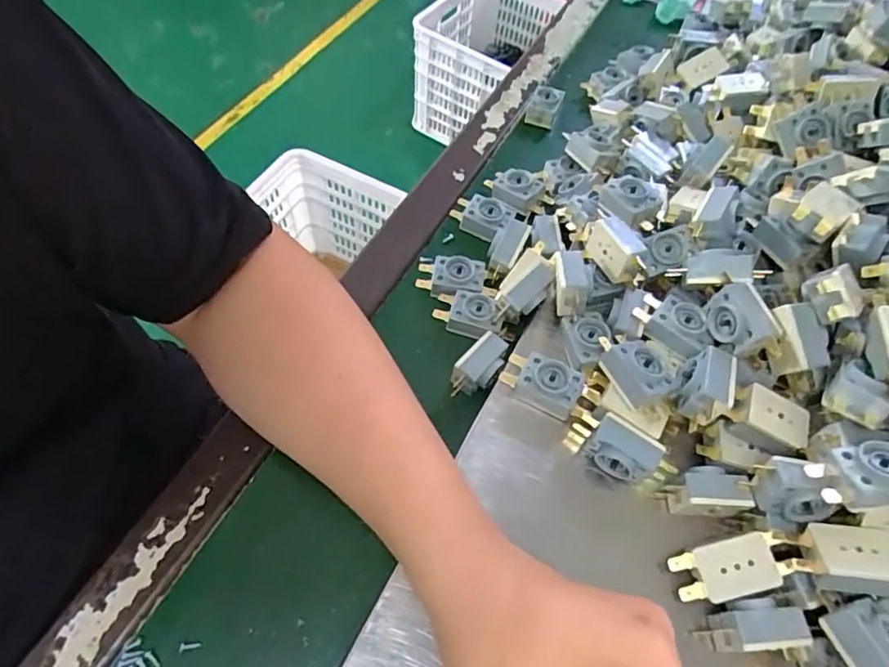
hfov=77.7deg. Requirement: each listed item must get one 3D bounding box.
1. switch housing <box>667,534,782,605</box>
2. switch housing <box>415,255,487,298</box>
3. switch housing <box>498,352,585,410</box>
[{"bbox_3d":[0.146,0.122,0.289,0.051,0.017,0.027,-23,80,15],"label":"switch housing"},{"bbox_3d":[0.004,-0.040,0.400,0.049,0.019,0.030,10,58,2],"label":"switch housing"},{"bbox_3d":[0.060,0.028,0.340,0.047,0.018,0.025,28,61,13],"label":"switch housing"}]

